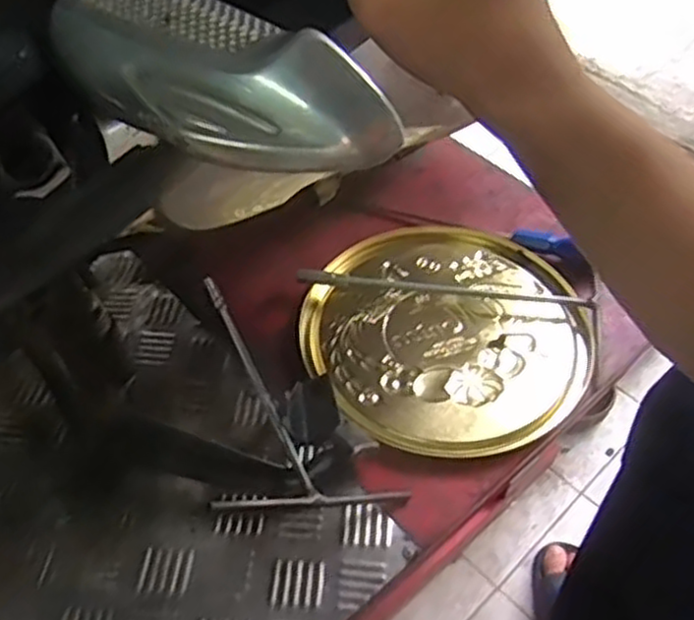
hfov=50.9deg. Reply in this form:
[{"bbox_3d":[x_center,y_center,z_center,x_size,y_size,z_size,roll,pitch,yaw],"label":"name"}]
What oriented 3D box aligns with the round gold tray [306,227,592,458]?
[{"bbox_3d":[0.091,0.012,0.667,0.245,0.017,0.252,1,52,-1],"label":"round gold tray"}]

